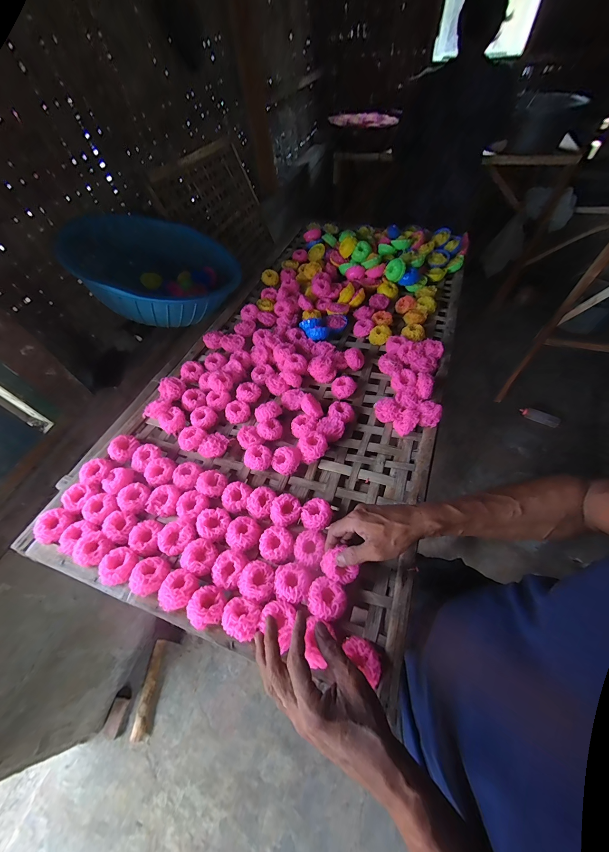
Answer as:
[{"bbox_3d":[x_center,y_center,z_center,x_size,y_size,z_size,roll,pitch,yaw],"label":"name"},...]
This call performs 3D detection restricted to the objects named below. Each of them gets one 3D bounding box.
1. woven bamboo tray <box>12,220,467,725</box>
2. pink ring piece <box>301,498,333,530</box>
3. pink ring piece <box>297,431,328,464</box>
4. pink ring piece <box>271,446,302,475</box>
[{"bbox_3d":[-0.010,-0.166,0.674,0.609,0.069,1.083,15,60,14],"label":"woven bamboo tray"},{"bbox_3d":[0.021,0.148,0.482,0.050,0.030,0.050,-2,56,3],"label":"pink ring piece"},{"bbox_3d":[0.017,0.039,0.548,0.055,0.036,0.053,-2,56,3],"label":"pink ring piece"},{"bbox_3d":[-0.034,0.067,0.544,0.054,0.034,0.046,-1,56,4],"label":"pink ring piece"}]

